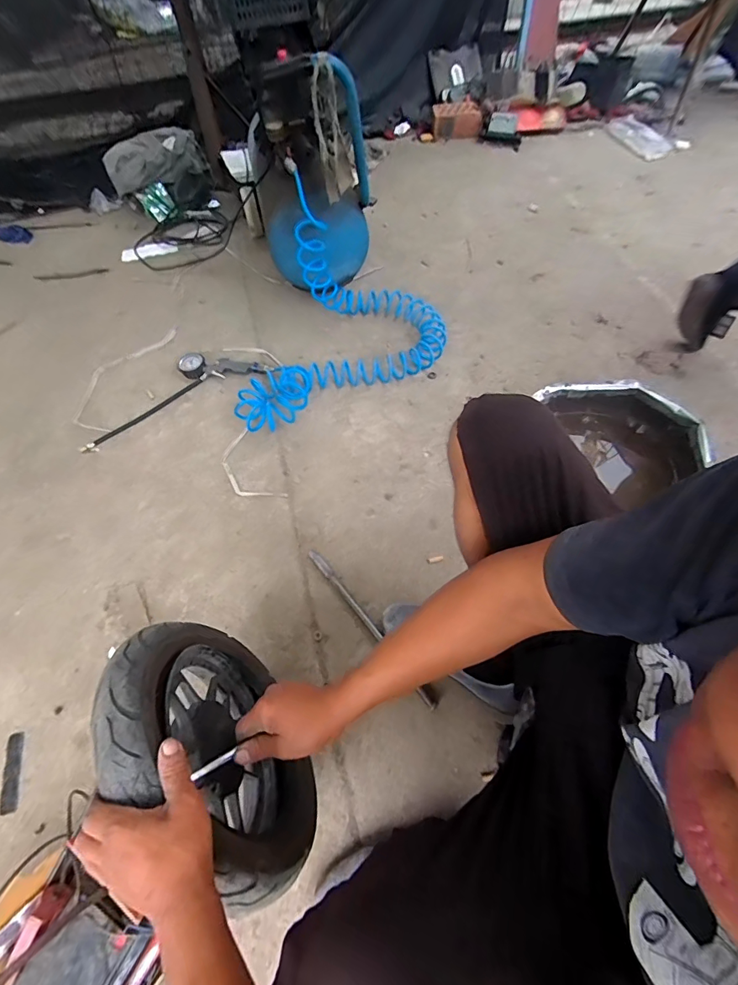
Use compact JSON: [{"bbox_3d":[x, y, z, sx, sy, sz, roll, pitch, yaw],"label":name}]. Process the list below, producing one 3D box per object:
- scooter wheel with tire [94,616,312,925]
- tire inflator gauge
[{"bbox_3d":[-0.196,0.334,0.562,0.092,0.366,0.330,-40,67,-3],"label":"scooter wheel with tire"},{"bbox_3d":[-0.504,-0.264,1.075,0.480,0.039,0.168,-27,63,-12],"label":"tire inflator gauge"}]

